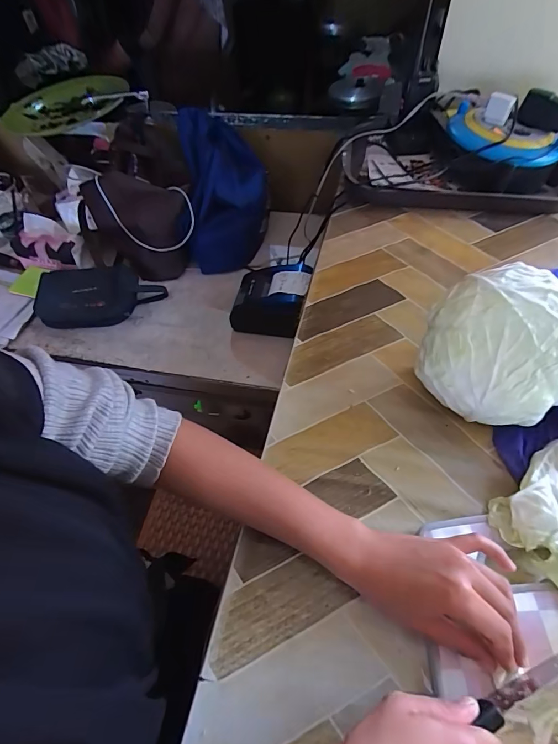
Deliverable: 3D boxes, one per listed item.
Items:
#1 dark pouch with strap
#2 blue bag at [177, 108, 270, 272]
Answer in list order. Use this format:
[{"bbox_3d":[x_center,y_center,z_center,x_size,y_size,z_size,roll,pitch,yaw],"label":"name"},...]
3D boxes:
[{"bbox_3d":[-0.347,-0.144,0.761,0.229,0.059,0.115,-2,55,3],"label":"dark pouch with strap"},{"bbox_3d":[-0.104,-0.361,0.788,0.156,0.232,0.193,-4,54,2],"label":"blue bag"}]

